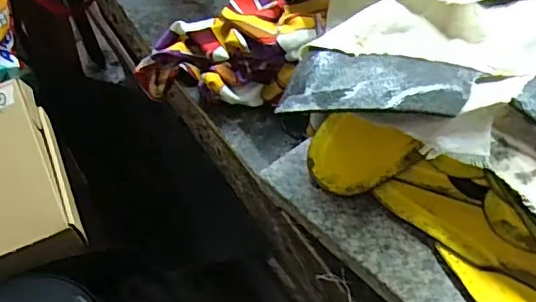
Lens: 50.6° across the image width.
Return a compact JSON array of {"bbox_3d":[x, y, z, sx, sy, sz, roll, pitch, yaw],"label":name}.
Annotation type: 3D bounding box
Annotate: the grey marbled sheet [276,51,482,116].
[{"bbox_3d":[0.065,-0.041,0.351,0.113,0.009,0.053,9,46,30],"label":"grey marbled sheet"}]

